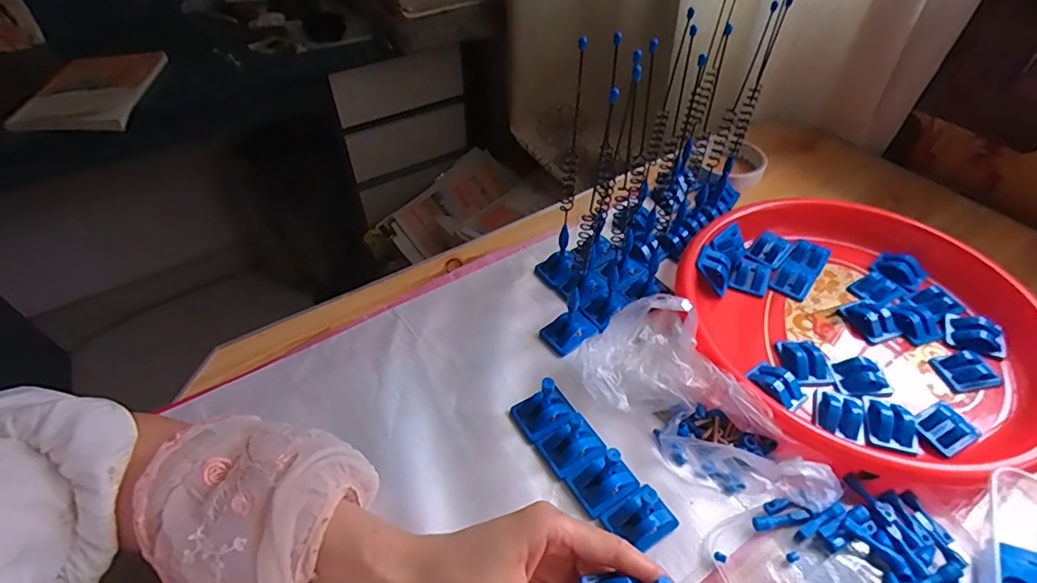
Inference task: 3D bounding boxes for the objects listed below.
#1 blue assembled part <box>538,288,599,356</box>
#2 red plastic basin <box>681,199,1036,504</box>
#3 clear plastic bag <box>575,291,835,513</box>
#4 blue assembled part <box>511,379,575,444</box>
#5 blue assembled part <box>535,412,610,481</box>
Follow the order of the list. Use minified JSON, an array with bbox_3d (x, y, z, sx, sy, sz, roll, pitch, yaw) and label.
[{"bbox_3d":[0.044,0.023,0.450,0.044,0.044,0.032,-26,52,-23],"label":"blue assembled part"},{"bbox_3d":[0.297,0.016,0.456,0.281,0.054,0.302,0,46,0],"label":"red plastic basin"},{"bbox_3d":[0.140,0.078,0.382,0.104,0.065,0.181,-30,53,-25],"label":"clear plastic bag"},{"bbox_3d":[0.017,0.086,0.395,0.039,0.038,0.034,-22,50,-19],"label":"blue assembled part"},{"bbox_3d":[0.039,0.106,0.381,0.043,0.041,0.036,-23,50,-20],"label":"blue assembled part"}]

